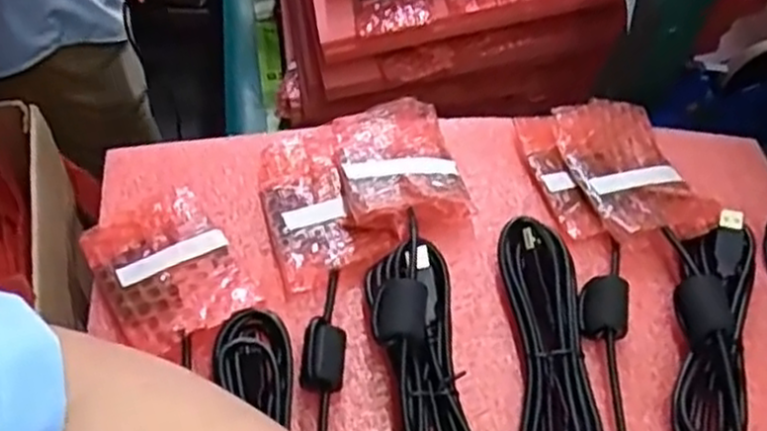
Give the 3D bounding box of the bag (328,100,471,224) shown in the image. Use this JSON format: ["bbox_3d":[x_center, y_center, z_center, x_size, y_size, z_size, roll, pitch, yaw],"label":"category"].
[{"bbox_3d":[0.009,-0.030,0.449,0.070,0.022,0.083,-8,52,-10],"label":"bag"}]

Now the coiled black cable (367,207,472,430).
[{"bbox_3d":[0.020,0.075,0.377,0.045,0.038,0.149,-5,64,-8],"label":"coiled black cable"}]

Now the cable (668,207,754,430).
[{"bbox_3d":[0.172,0.054,0.406,0.039,0.035,0.144,16,52,9],"label":"cable"}]

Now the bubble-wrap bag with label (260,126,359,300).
[{"bbox_3d":[-0.043,-0.007,0.436,0.052,0.015,0.092,-9,52,-11],"label":"bubble-wrap bag with label"}]

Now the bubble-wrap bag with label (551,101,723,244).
[{"bbox_3d":[0.148,-0.030,0.458,0.067,0.020,0.097,-11,53,-13],"label":"bubble-wrap bag with label"}]

